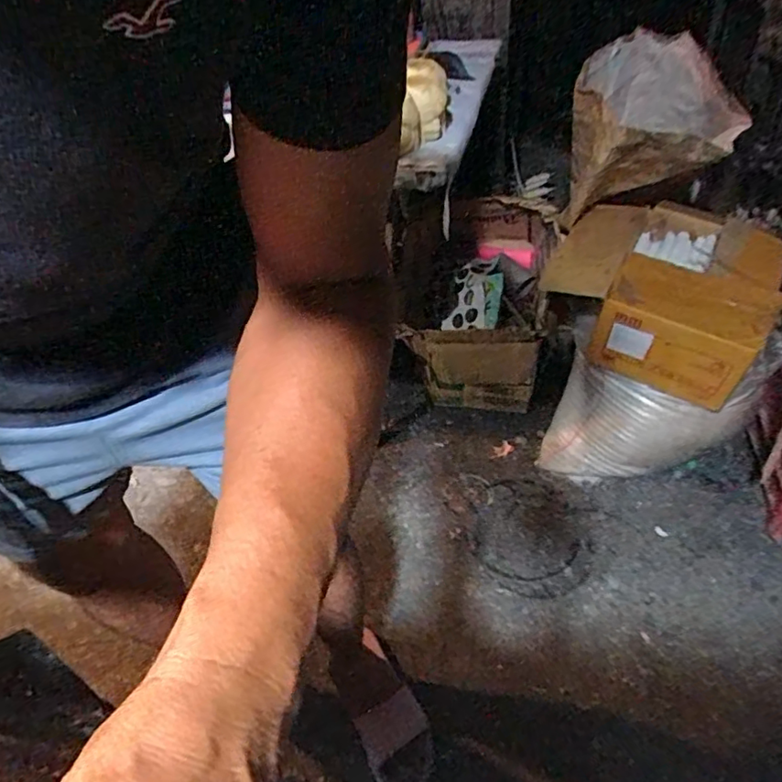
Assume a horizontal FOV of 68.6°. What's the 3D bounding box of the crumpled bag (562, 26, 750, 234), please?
[{"bbox_3d":[0.511,-0.526,1.169,0.275,0.281,0.414,5,47,13],"label":"crumpled bag"}]

